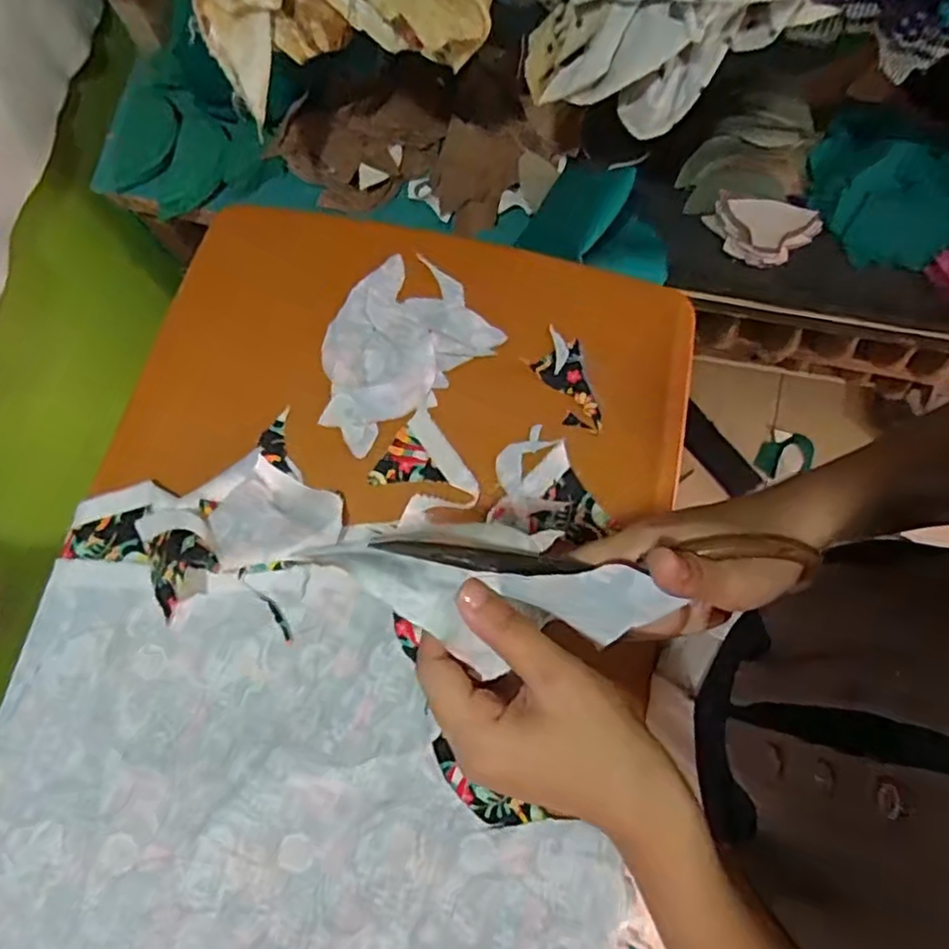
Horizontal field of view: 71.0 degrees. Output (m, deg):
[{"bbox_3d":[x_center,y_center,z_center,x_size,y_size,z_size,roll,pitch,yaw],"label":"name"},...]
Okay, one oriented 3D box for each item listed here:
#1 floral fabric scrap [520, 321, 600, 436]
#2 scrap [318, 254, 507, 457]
[{"bbox_3d":[0.083,-0.082,0.584,0.048,0.007,0.098,-27,76,-6],"label":"floral fabric scrap"},{"bbox_3d":[-0.075,-0.116,0.596,0.169,0.007,0.126,-42,78,-10],"label":"scrap"}]

